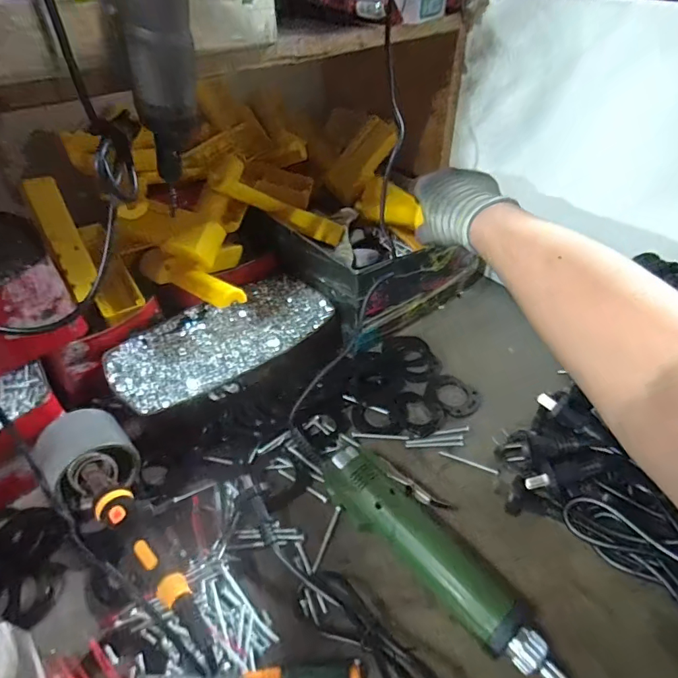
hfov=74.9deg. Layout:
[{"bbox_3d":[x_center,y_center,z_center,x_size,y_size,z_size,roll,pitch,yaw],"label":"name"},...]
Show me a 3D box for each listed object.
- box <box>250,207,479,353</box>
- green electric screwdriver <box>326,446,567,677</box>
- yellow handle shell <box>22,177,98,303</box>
[{"bbox_3d":[0.045,-0.100,0.579,0.218,0.121,0.174,-27,49,-30],"label":"box"},{"bbox_3d":[0.086,0.167,0.337,0.242,0.040,0.065,34,50,31],"label":"green electric screwdriver"},{"bbox_3d":[-0.251,-0.091,0.405,0.026,0.109,0.011,-22,17,-22],"label":"yellow handle shell"}]

